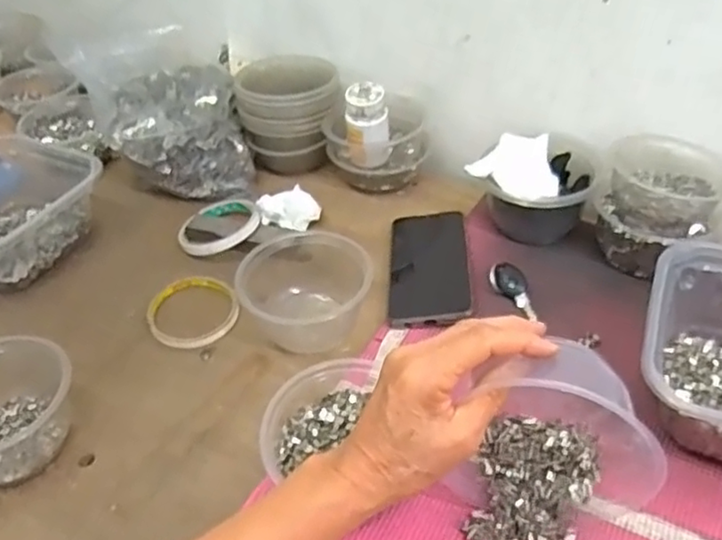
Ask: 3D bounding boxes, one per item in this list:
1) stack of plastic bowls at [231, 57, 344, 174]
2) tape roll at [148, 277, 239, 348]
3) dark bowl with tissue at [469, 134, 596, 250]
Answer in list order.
[{"bbox_3d":[-0.081,-0.180,0.768,0.113,0.099,0.099,-1,43,2],"label":"stack of plastic bowls"},{"bbox_3d":[-0.155,0.038,0.617,0.082,0.008,0.086,-2,41,2],"label":"tape roll"},{"bbox_3d":[0.171,-0.085,0.658,0.118,0.083,0.098,10,43,16],"label":"dark bowl with tissue"}]

